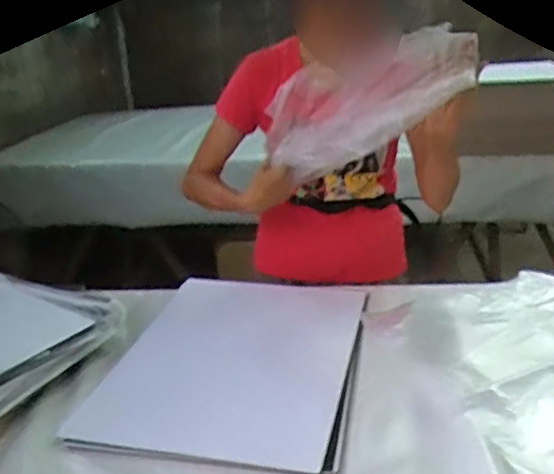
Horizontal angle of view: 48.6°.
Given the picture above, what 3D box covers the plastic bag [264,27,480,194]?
[{"bbox_3d":[0.149,-0.222,1.013,0.360,0.175,0.155,-24,14,22],"label":"plastic bag"}]

